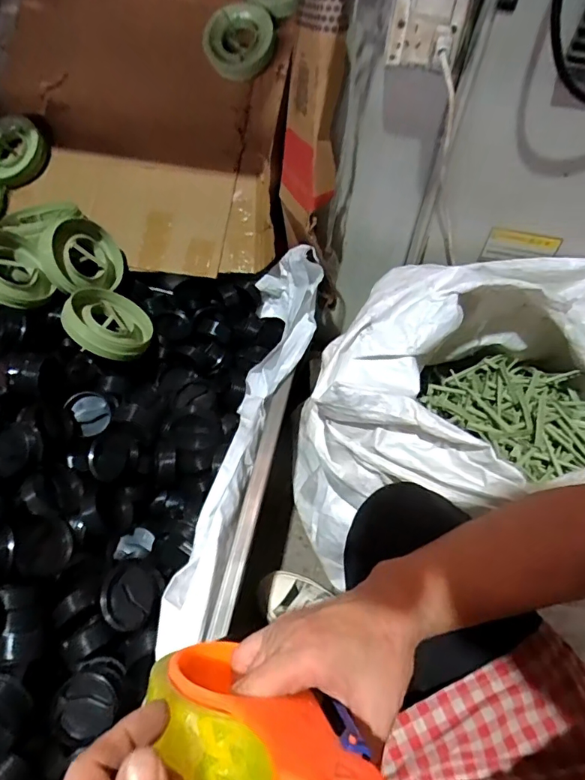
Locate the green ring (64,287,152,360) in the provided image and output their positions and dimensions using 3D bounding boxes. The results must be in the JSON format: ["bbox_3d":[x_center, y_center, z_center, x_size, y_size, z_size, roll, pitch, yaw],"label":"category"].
[{"bbox_3d":[-0.290,-0.104,0.737,0.130,0.031,0.127,29,34,-22],"label":"green ring"}]

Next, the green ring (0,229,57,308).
[{"bbox_3d":[-0.451,-0.187,0.726,0.119,0.037,0.129,6,67,-53],"label":"green ring"}]

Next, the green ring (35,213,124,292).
[{"bbox_3d":[-0.362,-0.231,0.804,0.054,0.124,0.135,-3,12,36],"label":"green ring"}]

